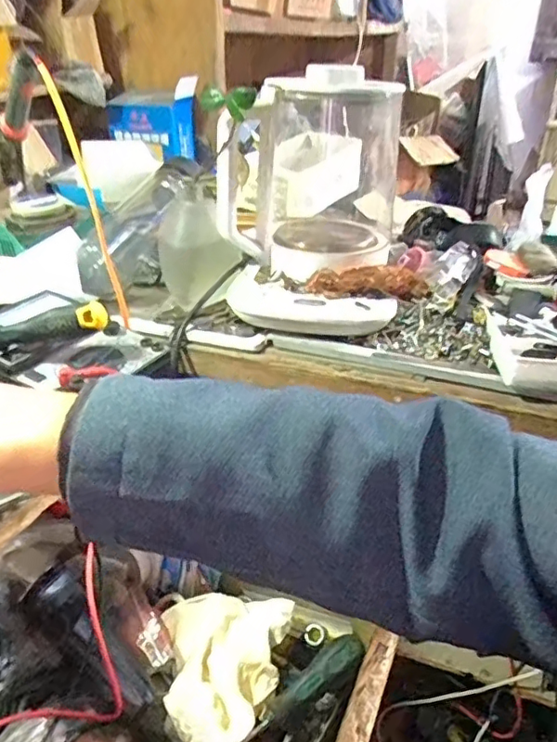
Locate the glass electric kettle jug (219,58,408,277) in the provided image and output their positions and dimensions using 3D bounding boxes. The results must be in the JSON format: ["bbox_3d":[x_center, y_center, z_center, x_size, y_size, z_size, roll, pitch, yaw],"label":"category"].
[{"bbox_3d":[0.042,-0.218,0.615,0.156,0.176,0.179,9,32,15],"label":"glass electric kettle jug"}]

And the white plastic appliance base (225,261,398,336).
[{"bbox_3d":[0.027,-0.064,0.566,0.158,0.033,0.071,13,33,21],"label":"white plastic appliance base"}]

